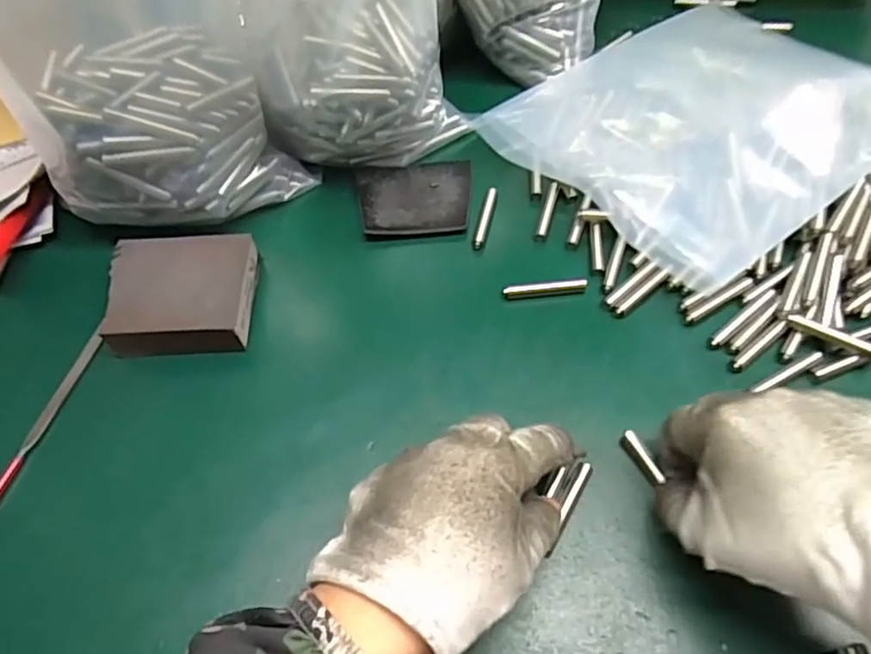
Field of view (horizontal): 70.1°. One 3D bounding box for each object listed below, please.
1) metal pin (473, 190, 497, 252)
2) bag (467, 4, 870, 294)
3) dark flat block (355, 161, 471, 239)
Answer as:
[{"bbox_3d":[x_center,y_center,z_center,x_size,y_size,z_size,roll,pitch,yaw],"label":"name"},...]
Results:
[{"bbox_3d":[0.032,-0.071,0.403,0.008,0.006,0.050,10,58,12],"label":"metal pin"},{"bbox_3d":[0.187,-0.143,0.417,0.267,0.027,0.189,-33,61,-17],"label":"bag"},{"bbox_3d":[-0.013,-0.088,0.413,0.074,0.007,0.063,-8,56,1],"label":"dark flat block"}]

